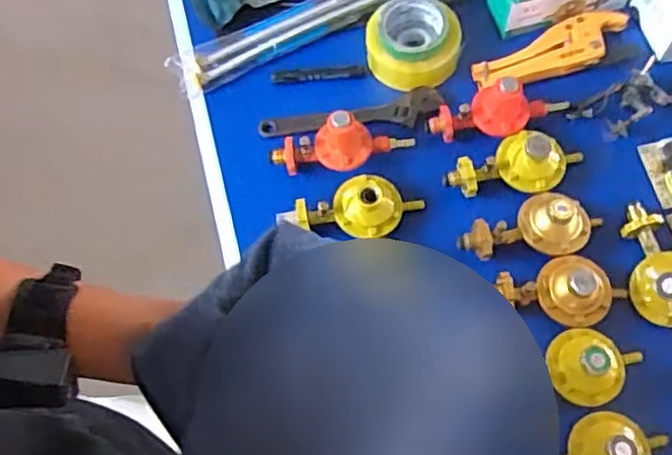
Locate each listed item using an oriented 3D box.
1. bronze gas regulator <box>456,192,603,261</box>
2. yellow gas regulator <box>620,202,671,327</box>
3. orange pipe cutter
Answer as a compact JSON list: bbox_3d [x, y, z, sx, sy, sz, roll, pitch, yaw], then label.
[{"bbox_3d":[0.238,0.001,0.807,0.171,0.046,0.075,-19,66,-5],"label":"bronze gas regulator"},{"bbox_3d":[0.380,0.046,0.774,0.076,0.047,0.164,-8,65,0],"label":"yellow gas regulator"},{"bbox_3d":[0.299,-0.237,0.923,0.226,0.029,0.068,-24,66,-7],"label":"orange pipe cutter"}]

